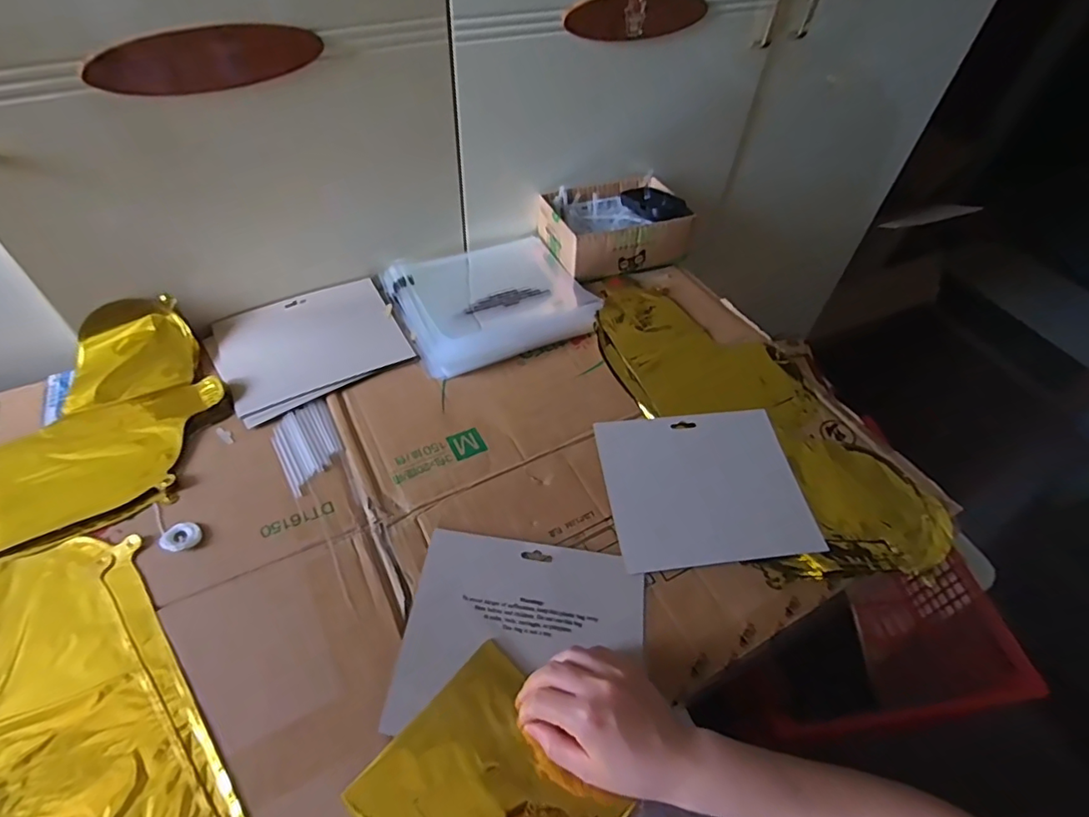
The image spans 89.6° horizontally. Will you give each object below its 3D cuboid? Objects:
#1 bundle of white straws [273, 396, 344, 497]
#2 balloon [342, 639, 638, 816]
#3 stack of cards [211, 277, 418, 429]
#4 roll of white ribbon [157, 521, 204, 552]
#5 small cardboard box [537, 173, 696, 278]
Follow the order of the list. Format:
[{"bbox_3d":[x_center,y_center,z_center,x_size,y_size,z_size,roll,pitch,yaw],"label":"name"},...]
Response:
[{"bbox_3d":[-0.241,0.035,0.560,0.061,0.004,0.101,-25,57,-23],"label":"bundle of white straws"},{"bbox_3d":[-0.035,0.270,0.381,0.149,0.011,0.133,40,60,17],"label":"balloon"},{"bbox_3d":[-0.269,-0.079,0.636,0.195,0.005,0.170,-26,57,-23],"label":"stack of cards"},{"bbox_3d":[-0.316,0.112,0.478,0.029,0.005,0.026,-32,60,-27],"label":"roll of white ribbon"},{"bbox_3d":[0.097,-0.258,0.769,0.187,0.076,0.137,-16,54,-17],"label":"small cardboard box"}]

